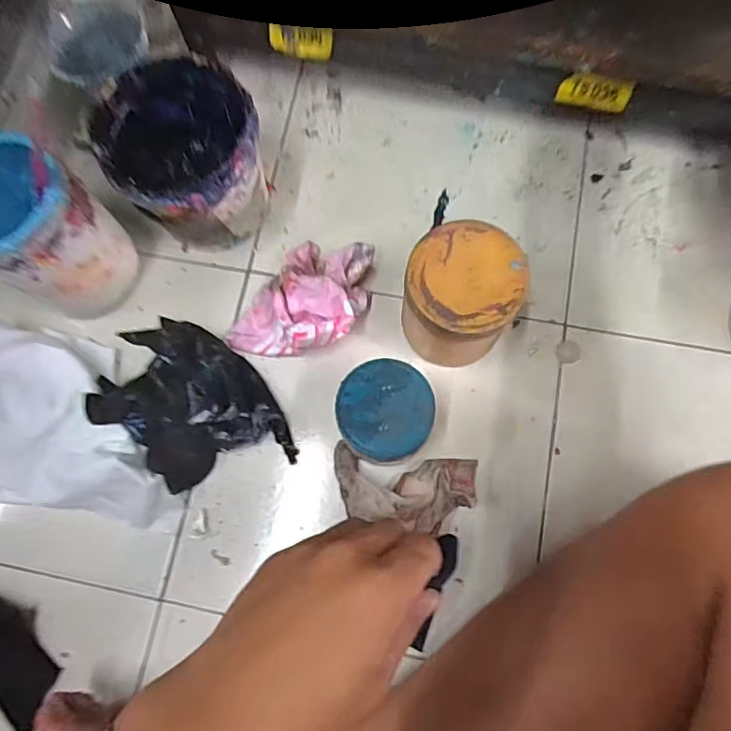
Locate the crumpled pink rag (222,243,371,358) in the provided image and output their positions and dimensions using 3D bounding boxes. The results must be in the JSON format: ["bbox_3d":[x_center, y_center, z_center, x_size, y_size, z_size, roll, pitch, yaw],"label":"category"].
[{"bbox_3d":[-0.048,-0.061,0.489,0.091,0.056,0.152,40,80,10],"label":"crumpled pink rag"}]

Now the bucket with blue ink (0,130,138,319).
[{"bbox_3d":[-0.267,-0.108,0.462,0.106,0.141,0.096,36,80,10],"label":"bucket with blue ink"}]

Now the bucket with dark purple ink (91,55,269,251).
[{"bbox_3d":[-0.149,-0.172,0.486,0.115,0.122,0.124,0,76,2],"label":"bucket with dark purple ink"}]

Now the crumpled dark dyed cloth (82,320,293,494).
[{"bbox_3d":[-0.141,0.040,0.469,0.162,0.050,0.119,40,80,10],"label":"crumpled dark dyed cloth"}]

